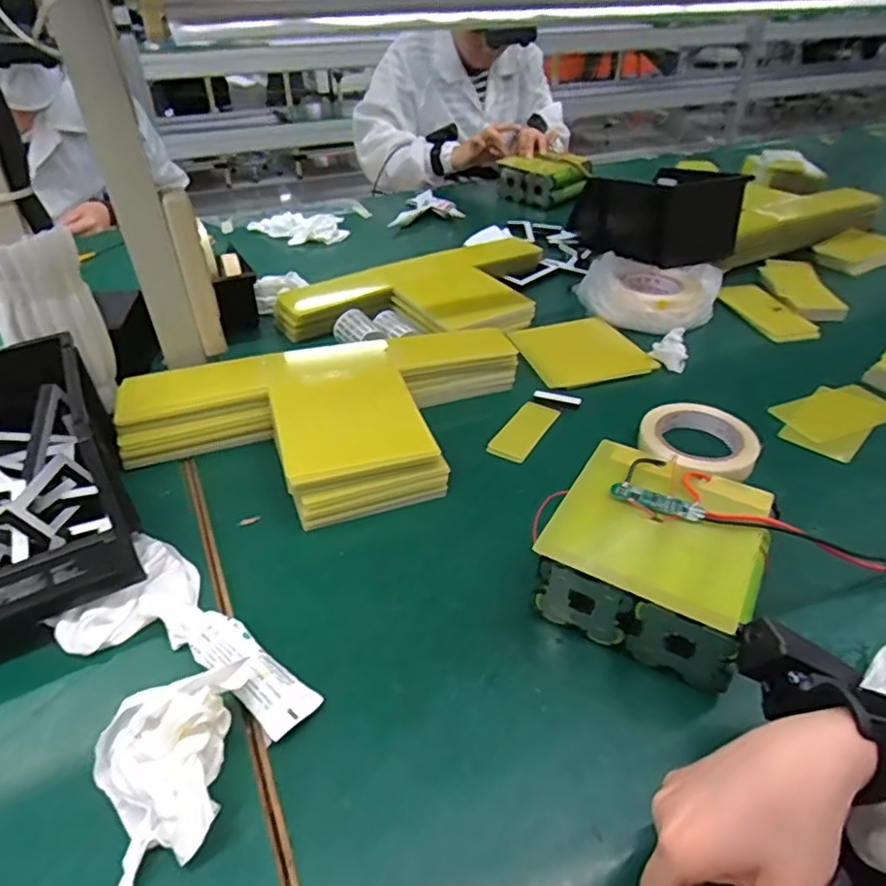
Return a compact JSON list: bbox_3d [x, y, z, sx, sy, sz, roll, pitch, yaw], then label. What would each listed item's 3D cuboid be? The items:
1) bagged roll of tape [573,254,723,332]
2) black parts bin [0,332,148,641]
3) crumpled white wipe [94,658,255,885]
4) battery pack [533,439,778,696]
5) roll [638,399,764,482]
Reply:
[{"bbox_3d":[0.288,-0.217,0.870,0.190,0.062,0.138,13,40,16],"label":"bagged roll of tape"},{"bbox_3d":[-0.369,0.027,0.510,0.175,0.125,0.286,-19,42,-22],"label":"black parts bin"},{"bbox_3d":[-0.152,0.184,0.356,0.093,0.042,0.089,-16,41,-20],"label":"crumpled white wipe"},{"bbox_3d":[0.160,0.086,0.468,0.141,0.085,0.141,20,42,24],"label":"battery pack"},{"bbox_3d":[0.260,-0.002,0.627,0.113,0.025,0.112,0,38,0],"label":"roll"}]

